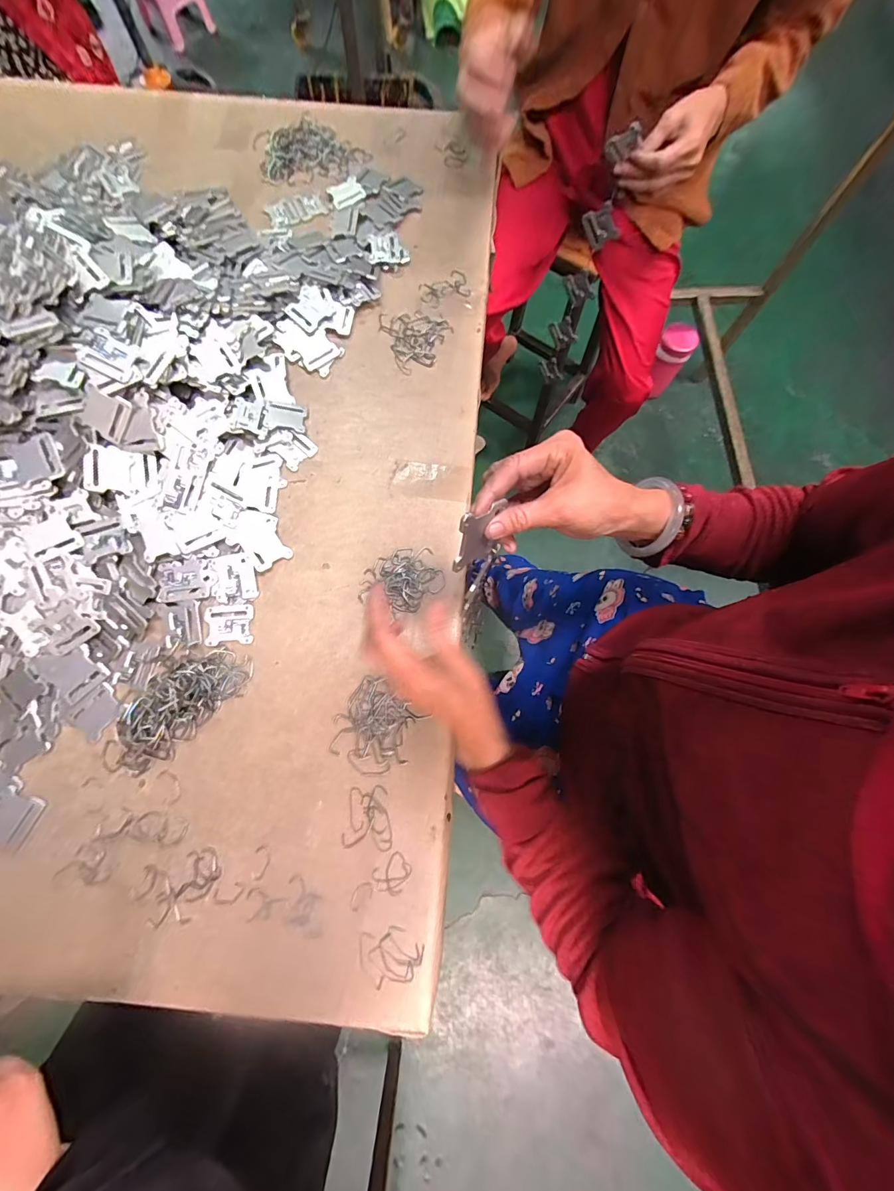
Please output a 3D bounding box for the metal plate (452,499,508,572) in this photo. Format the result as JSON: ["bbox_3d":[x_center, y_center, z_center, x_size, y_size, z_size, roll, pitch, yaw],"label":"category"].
[{"bbox_3d":[0.022,-0.042,0.299,0.037,0.047,0.005,-28,55,-32],"label":"metal plate"}]

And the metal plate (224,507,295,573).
[{"bbox_3d":[-0.217,-0.065,0.480,0.055,0.004,0.071,-30,84,-22],"label":"metal plate"}]

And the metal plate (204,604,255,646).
[{"bbox_3d":[-0.241,0.032,0.463,0.050,0.004,0.043,-3,76,-1],"label":"metal plate"}]

